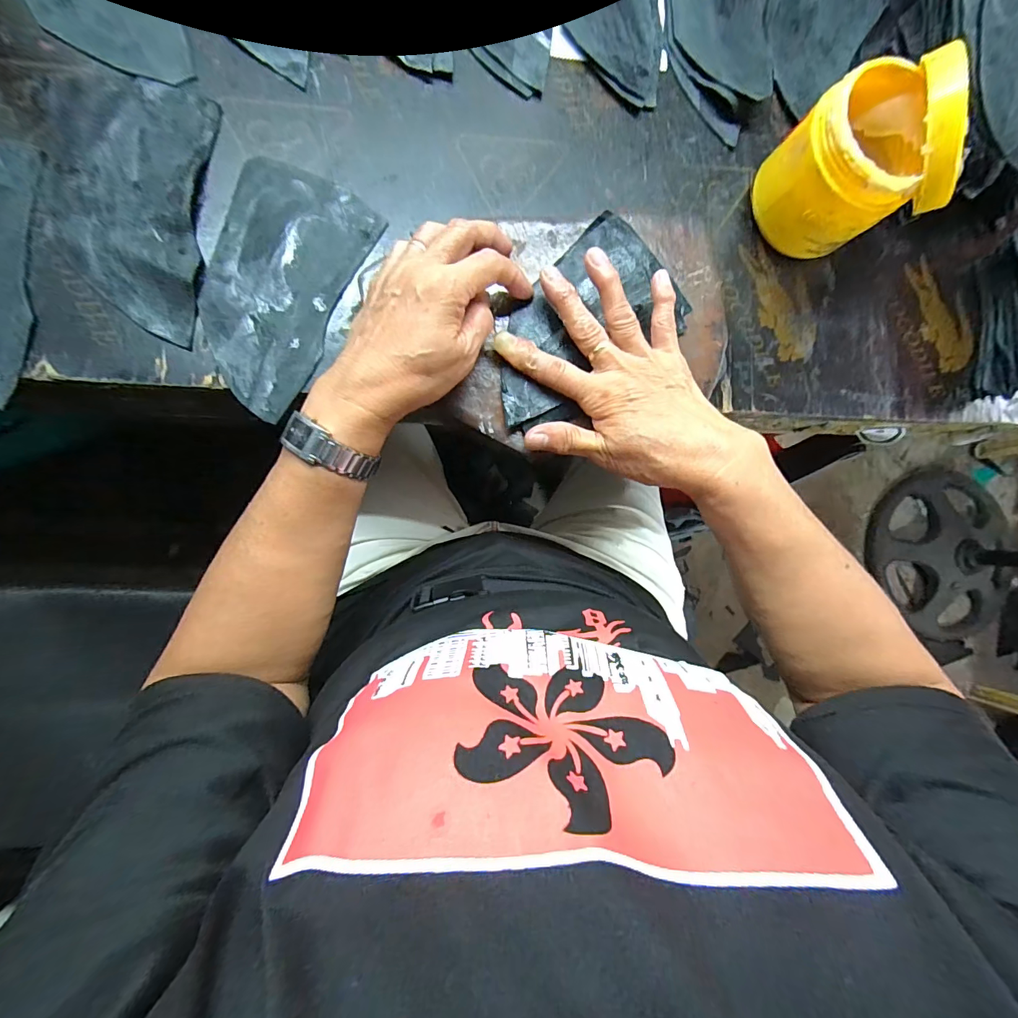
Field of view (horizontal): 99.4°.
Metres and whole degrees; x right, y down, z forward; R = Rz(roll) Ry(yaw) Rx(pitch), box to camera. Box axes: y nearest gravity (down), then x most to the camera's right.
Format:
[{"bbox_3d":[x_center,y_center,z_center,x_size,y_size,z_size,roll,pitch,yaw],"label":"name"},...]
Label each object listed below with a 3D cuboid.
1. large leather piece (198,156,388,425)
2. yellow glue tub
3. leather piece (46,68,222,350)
[{"bbox_3d":[-0.164,-0.156,0.300,0.094,0.004,0.168,24,84,-10],"label":"large leather piece"},{"bbox_3d":[0.266,-0.253,0.316,0.109,0.100,0.111,-36,94,-8],"label":"yellow glue tub"},{"bbox_3d":[-0.251,-0.201,0.283,0.092,0.006,0.168,5,87,-13],"label":"leather piece"}]

